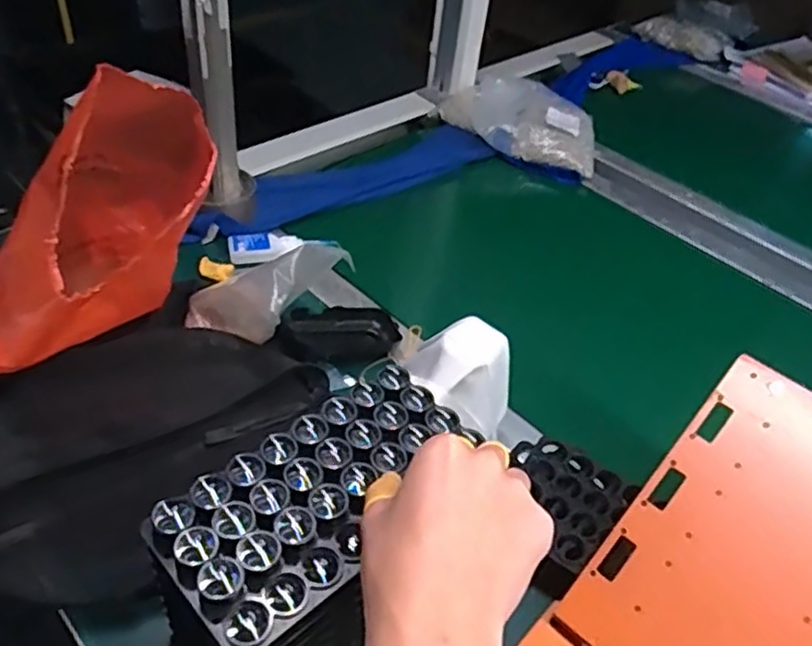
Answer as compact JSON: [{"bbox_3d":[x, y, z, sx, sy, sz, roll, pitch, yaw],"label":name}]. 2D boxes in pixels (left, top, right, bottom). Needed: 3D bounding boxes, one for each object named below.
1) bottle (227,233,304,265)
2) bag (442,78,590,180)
[{"bbox_3d":[-0.158,-0.088,0.773,0.081,0.023,0.030,-14,47,-20],"label":"bottle"},{"bbox_3d":[0.170,-0.312,1.040,0.239,0.054,0.200,13,43,7],"label":"bag"}]

